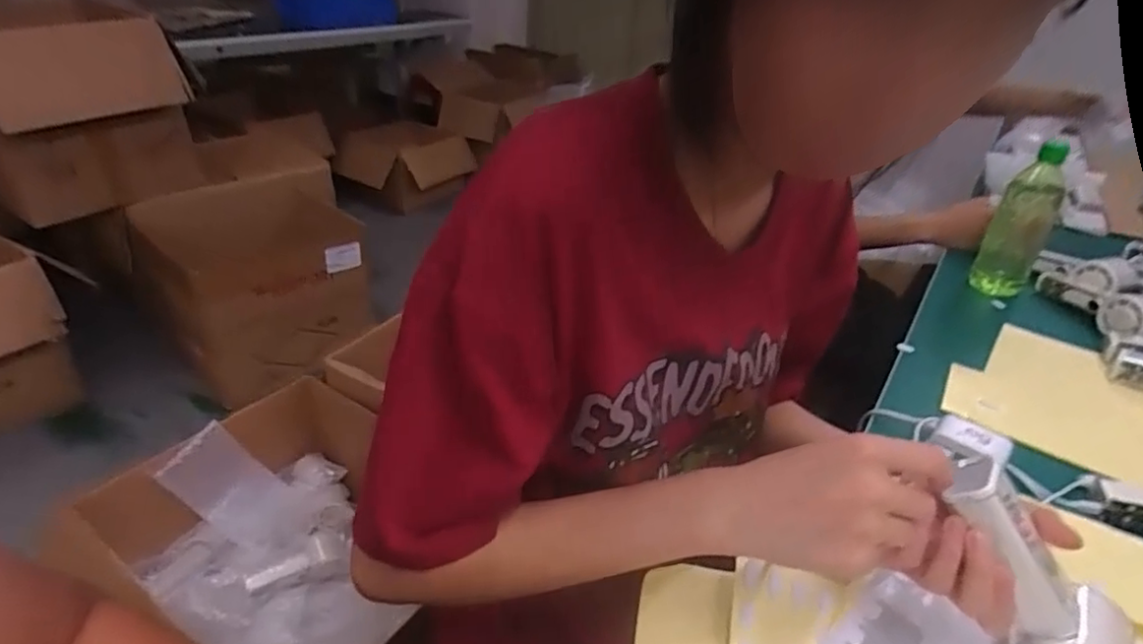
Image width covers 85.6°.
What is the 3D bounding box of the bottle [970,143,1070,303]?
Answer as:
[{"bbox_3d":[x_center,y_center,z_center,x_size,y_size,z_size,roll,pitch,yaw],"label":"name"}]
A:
[{"bbox_3d":[0.602,-0.133,0.821,0.060,0.200,0.062,-24,41,-38],"label":"bottle"}]

